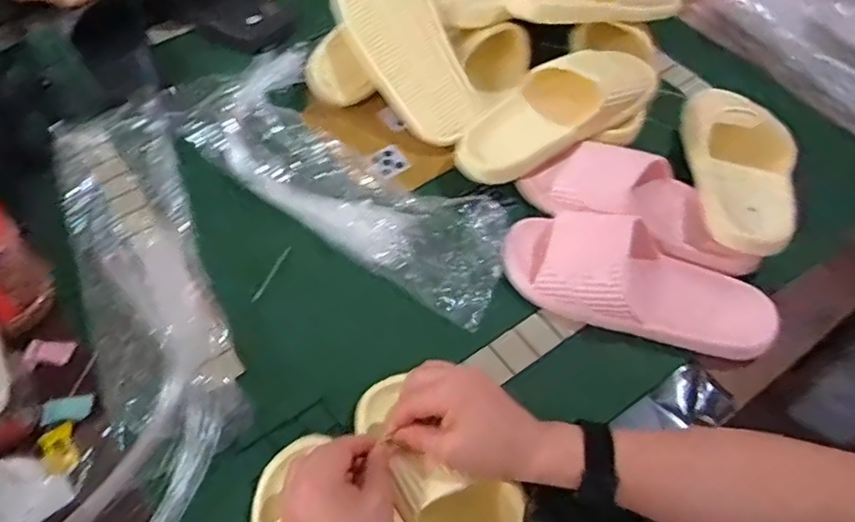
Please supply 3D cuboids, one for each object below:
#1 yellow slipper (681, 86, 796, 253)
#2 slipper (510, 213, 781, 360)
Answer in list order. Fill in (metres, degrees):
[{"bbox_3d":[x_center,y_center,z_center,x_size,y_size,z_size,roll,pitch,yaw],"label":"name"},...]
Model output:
[{"bbox_3d":[0.340,-0.105,0.670,0.112,0.067,0.254,13,47,5],"label":"yellow slipper"},{"bbox_3d":[0.204,0.017,0.588,0.261,0.061,0.102,15,58,9],"label":"slipper"}]

